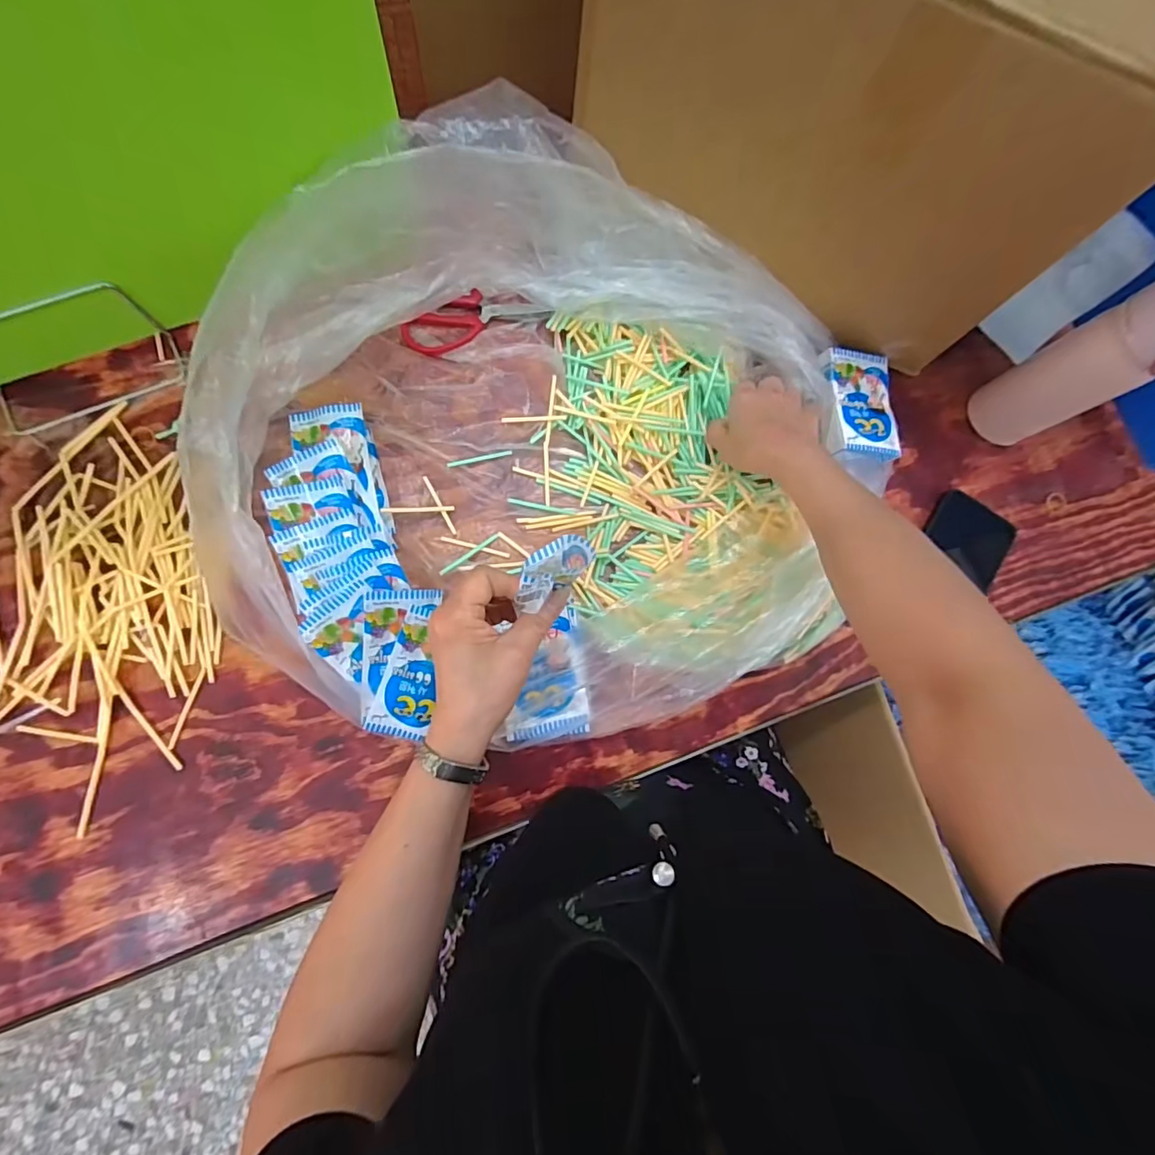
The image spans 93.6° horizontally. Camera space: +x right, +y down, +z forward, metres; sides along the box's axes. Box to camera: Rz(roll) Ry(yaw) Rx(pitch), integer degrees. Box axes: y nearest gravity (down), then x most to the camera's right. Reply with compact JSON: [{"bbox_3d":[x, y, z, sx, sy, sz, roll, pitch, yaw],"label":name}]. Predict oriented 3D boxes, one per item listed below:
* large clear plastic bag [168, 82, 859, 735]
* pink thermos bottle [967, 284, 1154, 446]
[{"bbox_3d":[-0.003,-0.103,0.438,0.490,0.149,0.448,1,82,-6],"label":"large clear plastic bag"},{"bbox_3d":[0.455,-0.191,0.477,0.074,0.189,0.070,-34,87,-9],"label":"pink thermos bottle"}]

